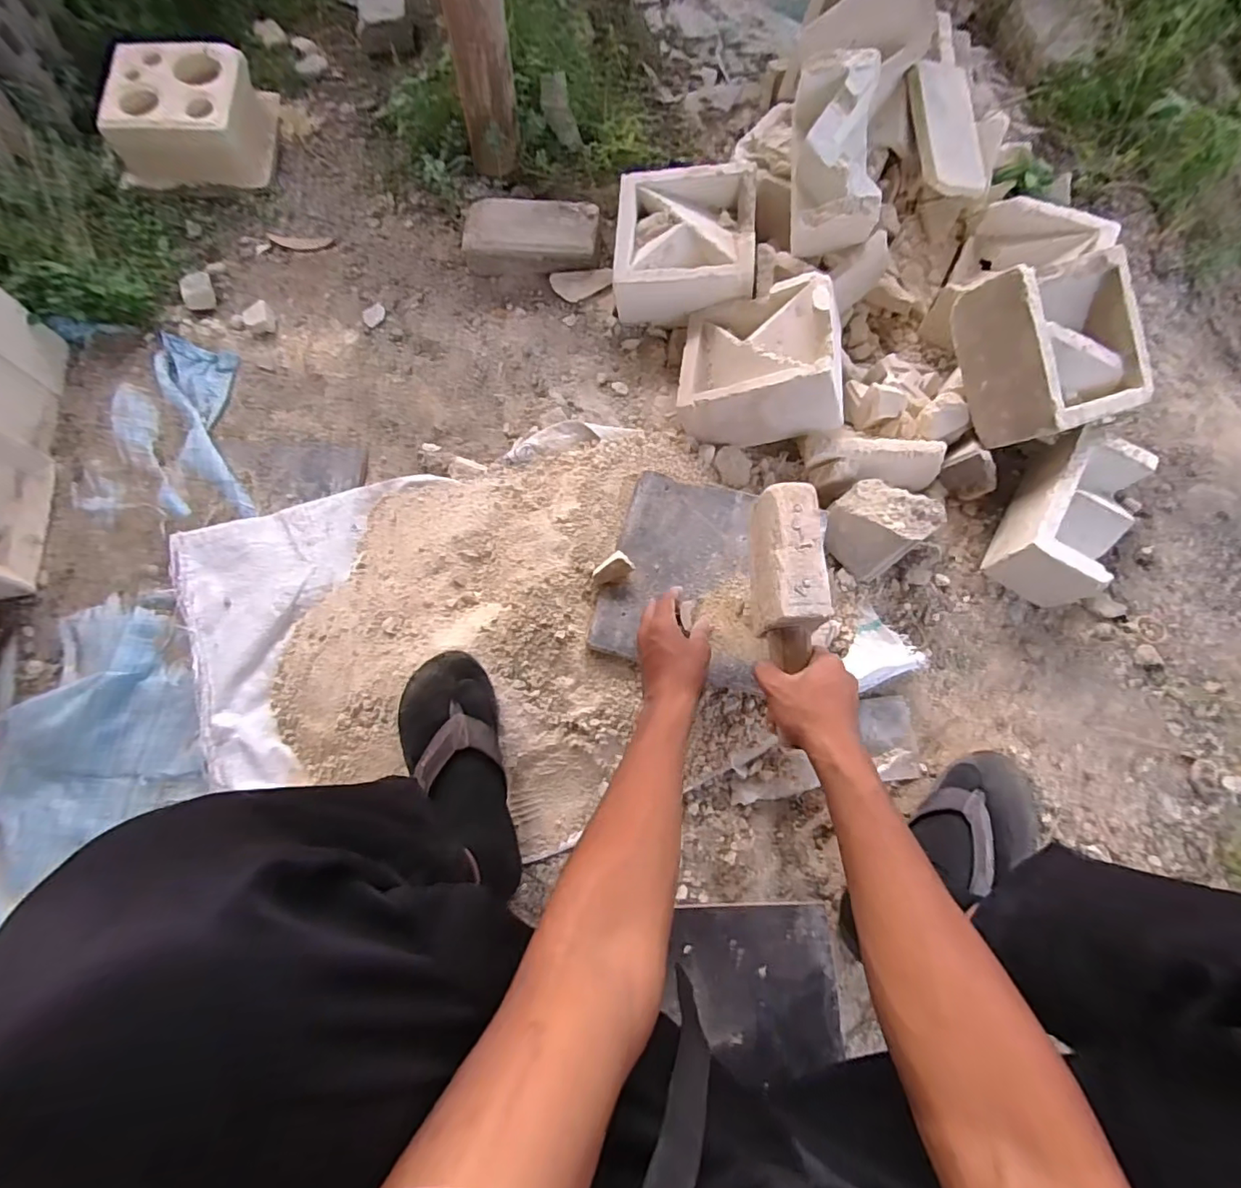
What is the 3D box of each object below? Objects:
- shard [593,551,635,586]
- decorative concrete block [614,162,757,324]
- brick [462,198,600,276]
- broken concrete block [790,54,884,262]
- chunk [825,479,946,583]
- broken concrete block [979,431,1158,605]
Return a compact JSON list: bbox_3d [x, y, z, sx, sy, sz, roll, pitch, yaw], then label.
[{"bbox_3d":[-0.010,-0.027,0.656,0.046,0.027,0.030,-35,76,-9],"label":"shard"},{"bbox_3d":[0.097,-0.530,0.842,0.204,0.094,0.213,4,73,2],"label":"decorative concrete block"},{"bbox_3d":[-0.143,-0.574,0.900,0.214,0.057,0.110,5,73,2],"label":"brick"},{"bbox_3d":[0.299,-0.598,0.768,0.103,0.105,0.218,-4,97,-1],"label":"broken concrete block"},{"bbox_3d":[0.327,-0.091,0.708,0.109,0.071,0.108,-40,77,-11],"label":"chunk"},{"bbox_3d":[0.584,-0.101,0.715,0.108,0.092,0.199,29,75,9],"label":"broken concrete block"}]

